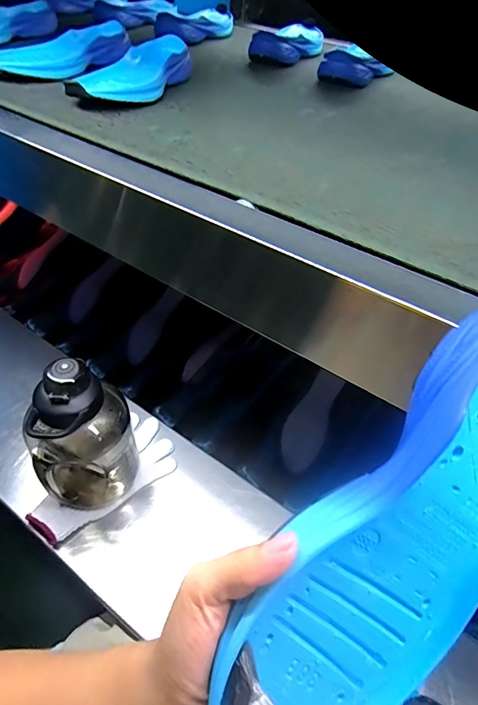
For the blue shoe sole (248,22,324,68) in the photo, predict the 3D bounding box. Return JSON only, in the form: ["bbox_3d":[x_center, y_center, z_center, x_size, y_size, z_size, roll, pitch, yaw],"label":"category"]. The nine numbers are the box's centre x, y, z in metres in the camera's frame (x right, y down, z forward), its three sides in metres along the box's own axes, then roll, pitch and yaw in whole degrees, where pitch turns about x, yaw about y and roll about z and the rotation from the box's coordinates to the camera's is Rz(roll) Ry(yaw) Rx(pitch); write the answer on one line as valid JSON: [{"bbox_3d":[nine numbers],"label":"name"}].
[{"bbox_3d":[0.101,-0.584,0.765,0.089,0.042,0.228,19,49,13],"label":"blue shoe sole"}]

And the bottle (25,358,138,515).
[{"bbox_3d":[-0.195,0.117,0.528,0.108,0.215,0.107,-3,48,-7],"label":"bottle"}]

